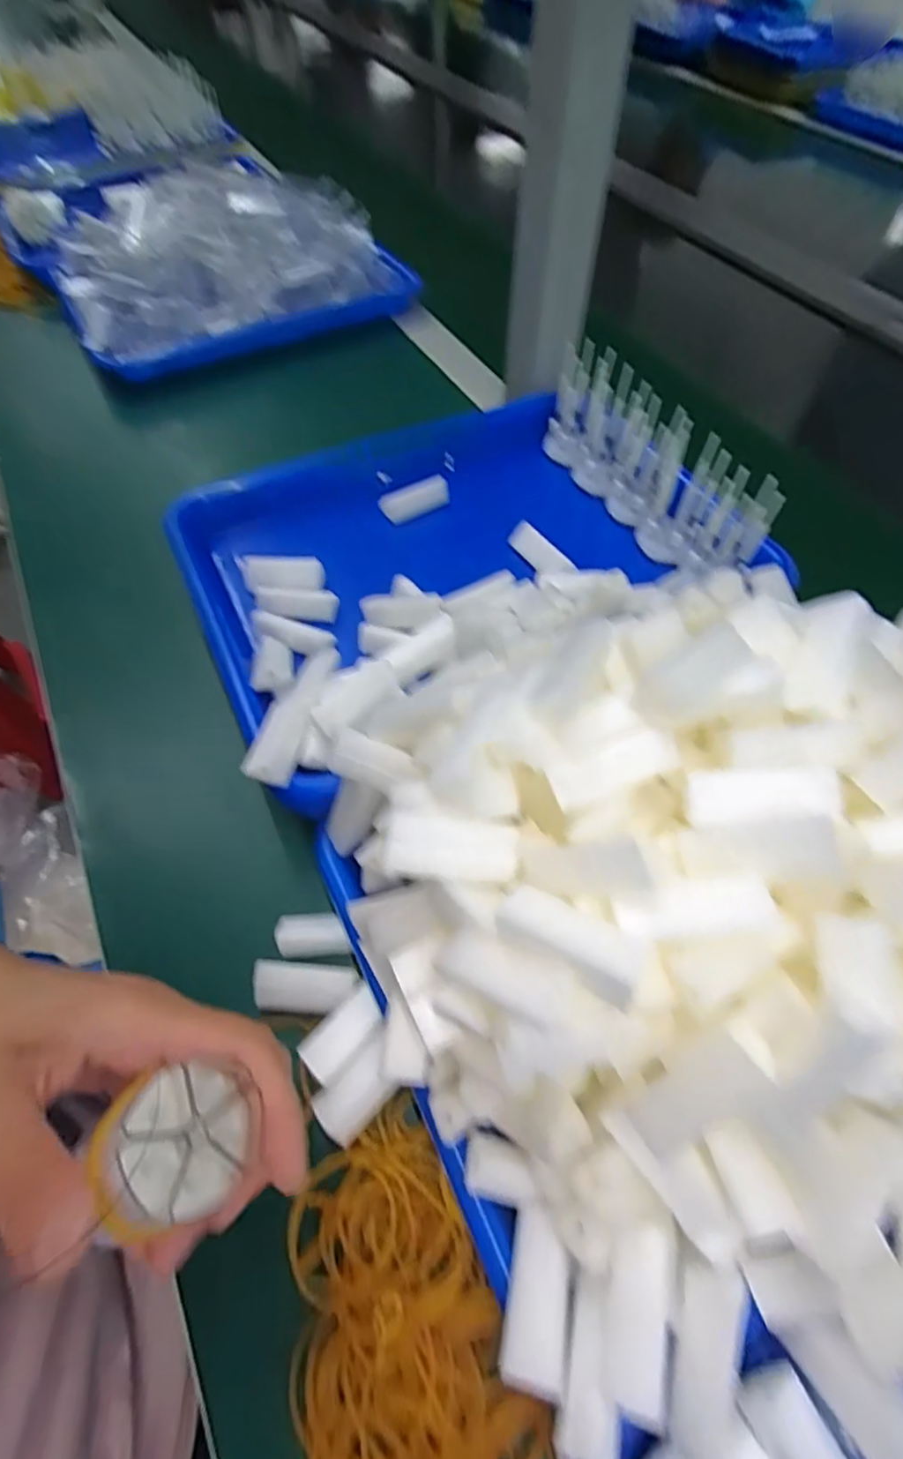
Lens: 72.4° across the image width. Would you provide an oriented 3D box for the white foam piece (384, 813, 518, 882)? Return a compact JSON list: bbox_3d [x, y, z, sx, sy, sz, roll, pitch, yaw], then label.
[{"bbox_3d":[0.000,0.041,0.210,0.044,0.012,0.019,4,57,2],"label":"white foam piece"}]

